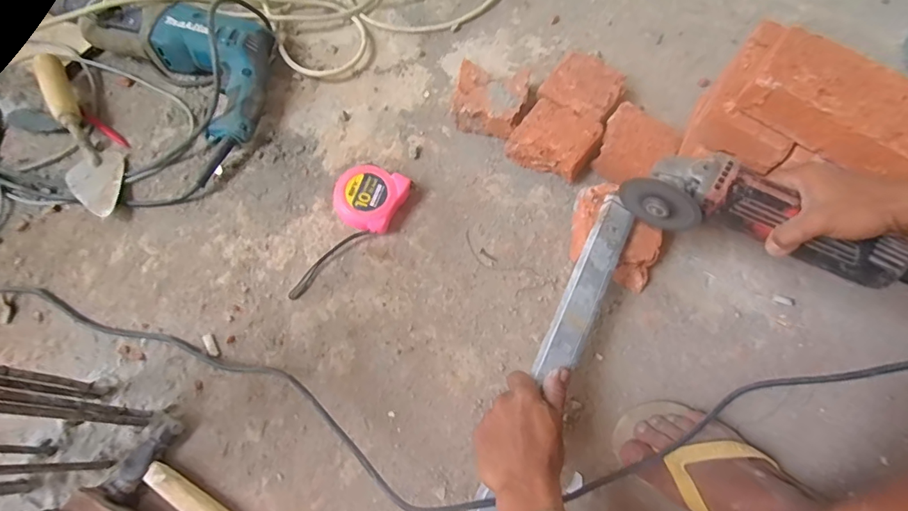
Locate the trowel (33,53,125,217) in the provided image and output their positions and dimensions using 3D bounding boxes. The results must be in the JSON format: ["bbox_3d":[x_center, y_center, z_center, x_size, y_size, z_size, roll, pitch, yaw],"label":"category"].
[{"bbox_3d":[-0.518,-0.162,0.627,0.074,0.054,0.265,-34,74,-15],"label":"trowel"}]

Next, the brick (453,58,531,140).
[{"bbox_3d":[0.056,-0.228,0.685,0.108,0.054,0.107,12,68,2],"label":"brick"}]

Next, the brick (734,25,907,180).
[{"bbox_3d":[0.421,-0.163,0.500,0.190,0.048,0.107,34,70,12],"label":"brick"}]

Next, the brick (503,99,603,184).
[{"bbox_3d":[0.141,-0.158,0.657,0.105,0.058,0.092,34,71,10],"label":"brick"}]

